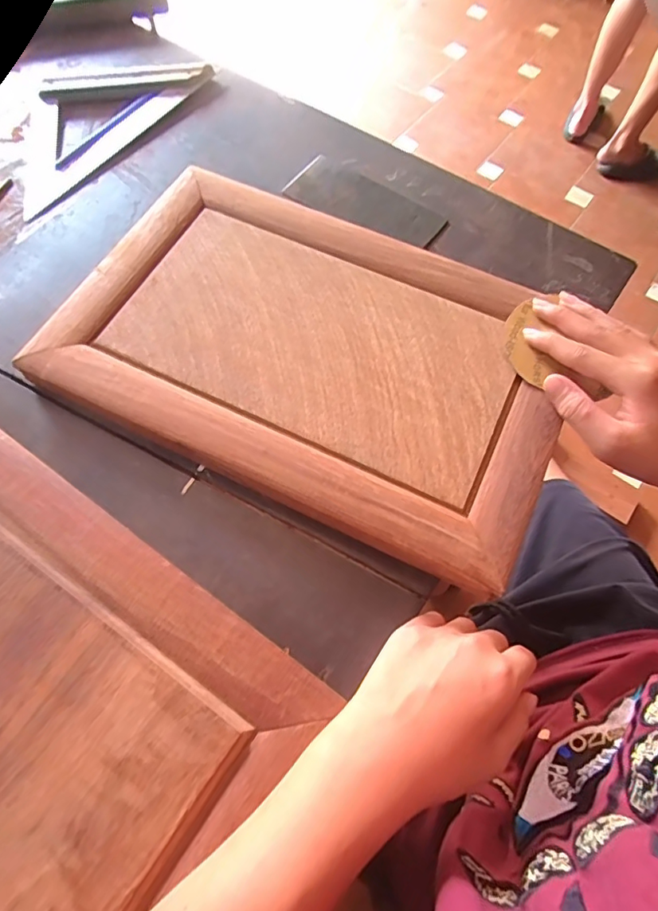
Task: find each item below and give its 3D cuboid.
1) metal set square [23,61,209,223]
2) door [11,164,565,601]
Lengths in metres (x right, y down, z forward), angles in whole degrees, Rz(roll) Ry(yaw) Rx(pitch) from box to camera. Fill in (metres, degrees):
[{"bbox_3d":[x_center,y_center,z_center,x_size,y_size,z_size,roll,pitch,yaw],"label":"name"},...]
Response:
[{"bbox_3d":[-0.244,-0.345,0.506,0.126,0.015,0.238,38,74,12],"label":"metal set square"},{"bbox_3d":[-0.011,-0.081,0.383,0.362,0.030,0.235,24,68,11],"label":"door"}]

